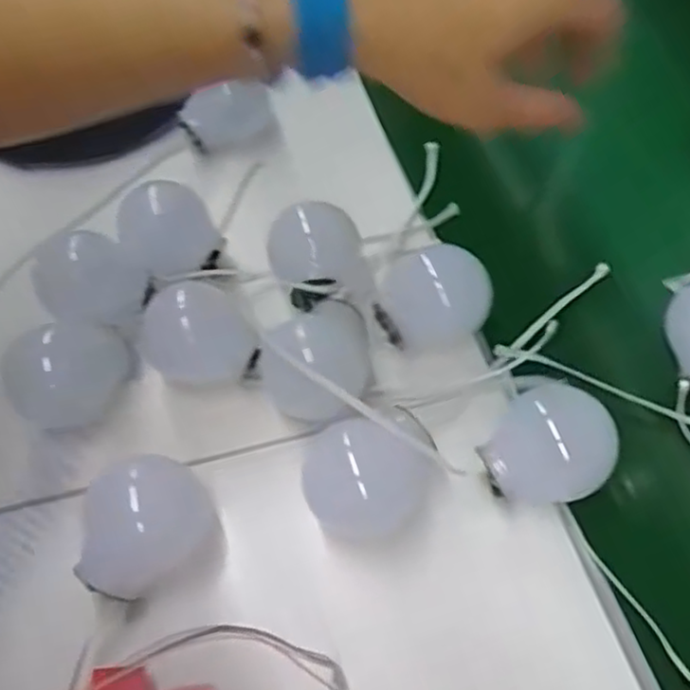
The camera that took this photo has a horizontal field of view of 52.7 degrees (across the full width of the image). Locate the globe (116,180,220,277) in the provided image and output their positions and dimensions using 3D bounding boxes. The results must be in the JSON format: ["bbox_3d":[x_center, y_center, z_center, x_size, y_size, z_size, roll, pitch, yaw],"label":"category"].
[{"bbox_3d":[-0.116,-0.069,0.464,0.057,0.064,0.052,0,56,1],"label":"globe"}]

